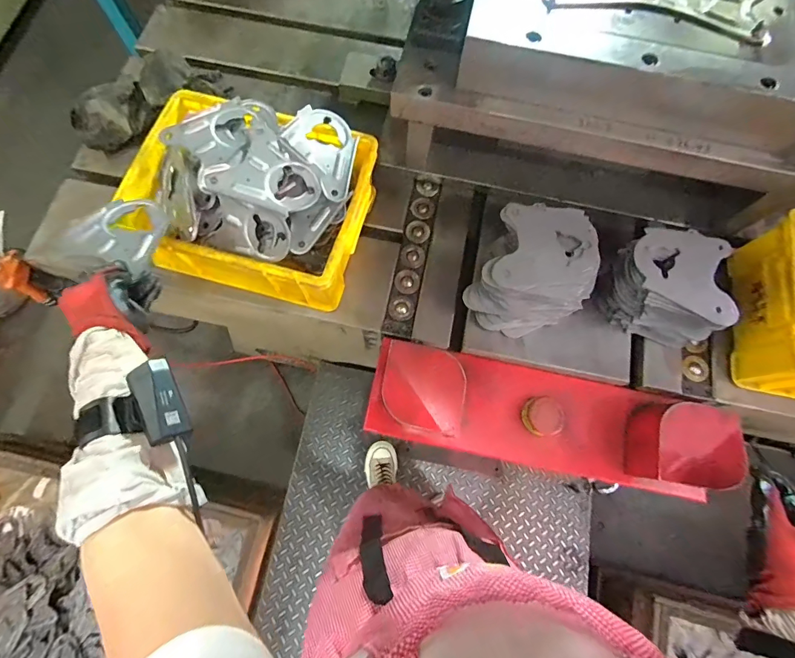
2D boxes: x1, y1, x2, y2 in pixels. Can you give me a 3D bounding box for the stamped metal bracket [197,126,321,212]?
[{"bbox_3d":[-0.179,-0.201,0.544,0.131,0.025,0.119,35,75,9],"label":"stamped metal bracket"}]

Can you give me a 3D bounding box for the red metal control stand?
[{"bbox_3d":[0.233,0.128,0.611,0.523,0.109,0.153,10,73,2],"label":"red metal control stand"}]

